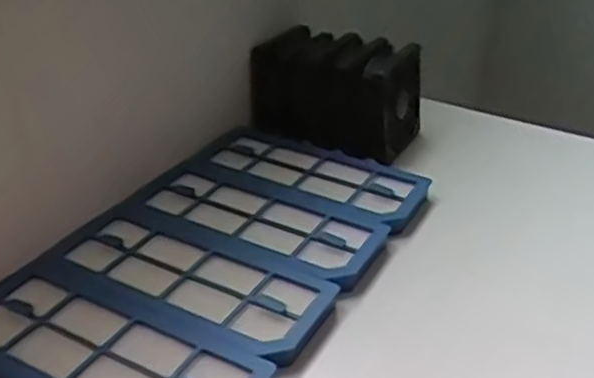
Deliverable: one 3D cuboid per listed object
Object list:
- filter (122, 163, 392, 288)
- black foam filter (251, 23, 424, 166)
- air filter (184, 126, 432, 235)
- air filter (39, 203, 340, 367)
[{"bbox_3d":[-0.031,0.024,0.574,0.199,0.017,0.092,21,35,22],"label":"filter"},{"bbox_3d":[0.041,-0.103,0.733,0.168,0.113,0.081,19,36,28],"label":"black foam filter"},{"bbox_3d":[0.012,-0.018,0.644,0.215,0.020,0.098,22,36,23],"label":"air filter"},{"bbox_3d":[-0.078,0.060,0.506,0.205,0.012,0.092,21,35,21],"label":"air filter"}]

